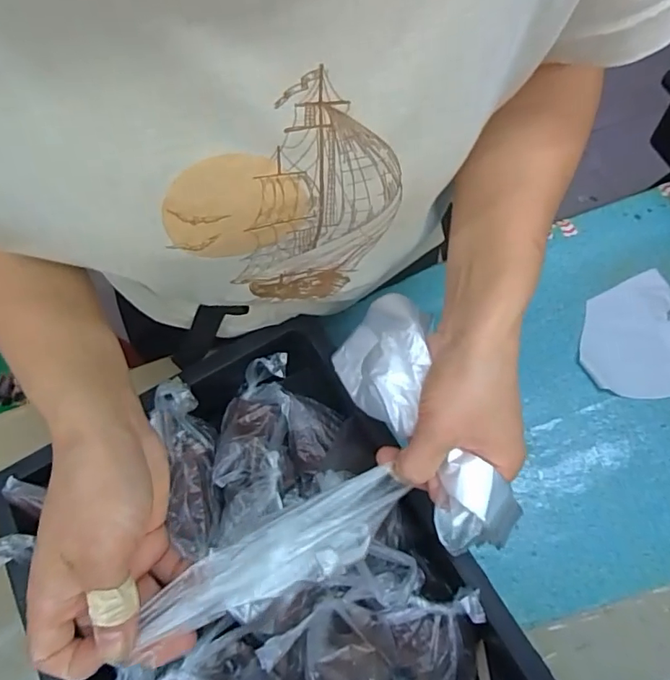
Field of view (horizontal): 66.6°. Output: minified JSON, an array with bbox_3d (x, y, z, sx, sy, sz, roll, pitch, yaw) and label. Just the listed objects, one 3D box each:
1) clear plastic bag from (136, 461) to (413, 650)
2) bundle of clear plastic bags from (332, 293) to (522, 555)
[{"bbox_3d":[-0.027,0.119,0.284,0.151,0.032,0.040,-23,67,-21],"label":"clear plastic bag"},{"bbox_3d":[0.048,0.050,0.325,0.063,0.074,0.169,-24,59,-7],"label":"bundle of clear plastic bags"}]

